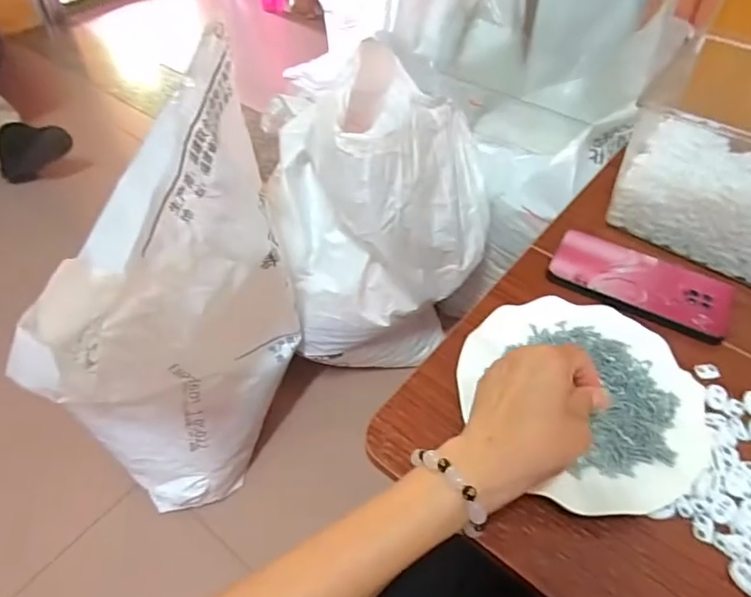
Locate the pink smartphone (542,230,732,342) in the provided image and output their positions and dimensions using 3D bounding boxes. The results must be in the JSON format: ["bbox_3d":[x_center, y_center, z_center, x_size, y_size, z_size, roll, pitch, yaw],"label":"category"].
[{"bbox_3d":[0.256,-0.014,0.504,0.164,0.012,0.088,29,57,20],"label":"pink smartphone"}]

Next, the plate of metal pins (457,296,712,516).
[{"bbox_3d":[0.164,0.075,0.413,0.168,0.015,0.183,0,52,0],"label":"plate of metal pins"}]

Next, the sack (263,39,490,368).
[{"bbox_3d":[-0.004,-0.148,0.915,0.340,0.454,0.357,-13,51,-12],"label":"sack"}]

